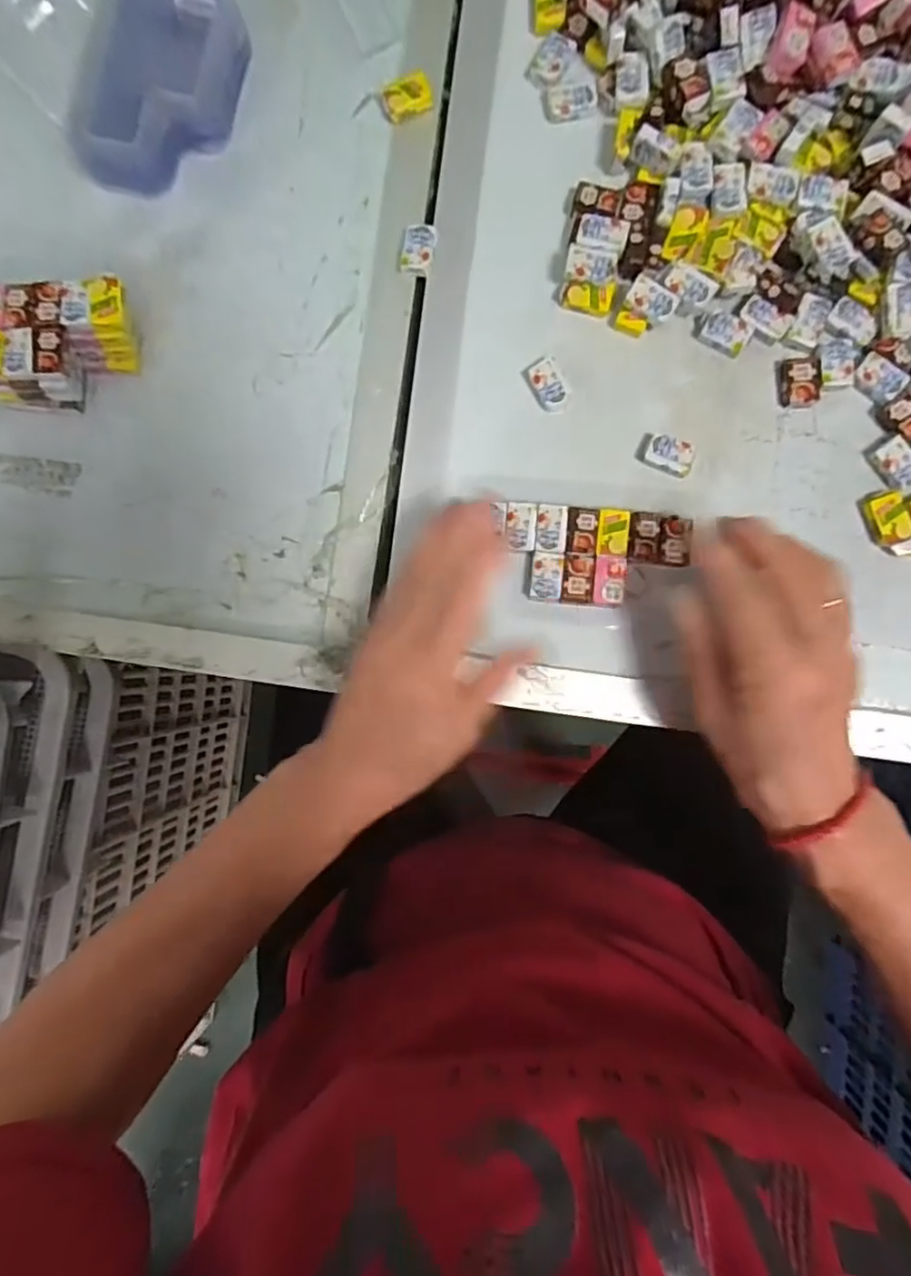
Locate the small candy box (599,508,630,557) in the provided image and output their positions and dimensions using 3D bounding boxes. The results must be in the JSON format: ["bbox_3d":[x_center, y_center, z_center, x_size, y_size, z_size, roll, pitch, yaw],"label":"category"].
[{"bbox_3d":[0.085,-0.057,0.338,0.016,0.004,0.025,4,88,5],"label":"small candy box"}]

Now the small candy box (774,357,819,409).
[{"bbox_3d":[0.187,-0.140,0.342,0.021,0.007,0.027,-1,88,5],"label":"small candy box"}]

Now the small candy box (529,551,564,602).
[{"bbox_3d":[0.049,-0.033,0.340,0.017,0.004,0.026,4,88,5],"label":"small candy box"}]

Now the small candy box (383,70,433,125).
[{"bbox_3d":[-0.027,-0.310,0.361,0.026,0.009,0.018,-24,86,3],"label":"small candy box"}]

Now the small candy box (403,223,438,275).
[{"bbox_3d":[-0.021,-0.219,0.356,0.018,0.010,0.025,5,88,5],"label":"small candy box"}]

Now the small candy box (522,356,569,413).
[{"bbox_3d":[0.051,-0.141,0.349,0.017,0.009,0.030,-27,86,3],"label":"small candy box"}]

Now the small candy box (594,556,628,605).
[{"bbox_3d":[0.083,-0.031,0.337,0.017,0.004,0.026,6,88,5],"label":"small candy box"}]

